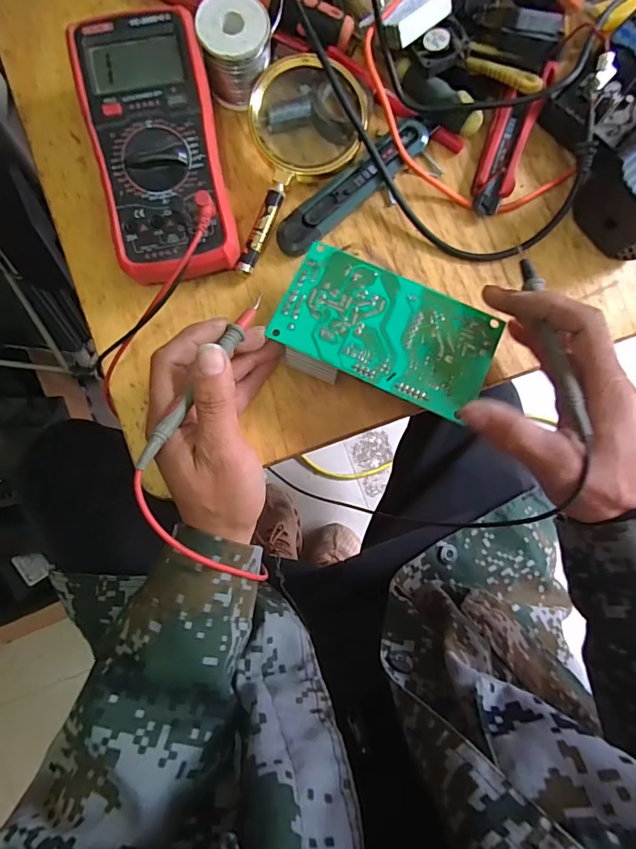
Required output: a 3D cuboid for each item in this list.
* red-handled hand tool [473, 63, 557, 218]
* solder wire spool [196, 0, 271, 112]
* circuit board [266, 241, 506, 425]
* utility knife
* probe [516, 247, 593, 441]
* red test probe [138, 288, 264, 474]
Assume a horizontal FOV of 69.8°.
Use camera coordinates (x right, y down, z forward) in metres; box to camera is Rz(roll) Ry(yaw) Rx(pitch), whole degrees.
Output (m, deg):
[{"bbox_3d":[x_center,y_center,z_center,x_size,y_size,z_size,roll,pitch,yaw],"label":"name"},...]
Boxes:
[{"bbox_3d":[0.158,-0.236,0.373,0.034,0.019,0.137,21,84,0],"label":"red-handled hand tool"},{"bbox_3d":[-0.062,-0.284,0.348,0.049,0.050,0.047,-10,85,-3],"label":"solder wire spool"},{"bbox_3d":[0.048,-0.065,0.333,0.148,0.041,0.086,24,84,0],"label":"circuit board"},{"bbox_3d":[0.027,-0.189,0.367,0.144,0.020,0.029,-41,87,-5],"label":"utility knife"},{"bbox_3d":[0.146,-0.057,0.289,0.007,0.013,0.134,-7,70,-3],"label":"probe"},{"bbox_3d":[-0.070,-0.031,0.283,0.010,0.007,0.137,28,65,1],"label":"red test probe"}]

